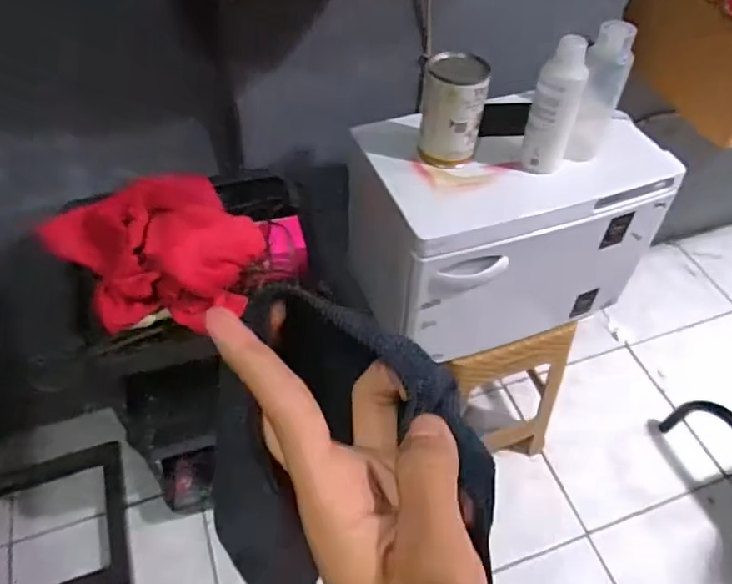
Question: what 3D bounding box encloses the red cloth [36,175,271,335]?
[{"bbox_3d":[-0.311,-0.065,0.903,0.259,0.098,0.287,-31,59,-24],"label":"red cloth"}]

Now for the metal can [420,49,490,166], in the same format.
[{"bbox_3d":[0.125,-0.263,0.859,0.090,0.135,0.089,8,52,4],"label":"metal can"}]

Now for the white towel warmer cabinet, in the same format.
[{"bbox_3d":[0.230,-0.124,0.996,0.452,0.272,0.284,-14,54,-13],"label":"white towel warmer cabinet"}]

